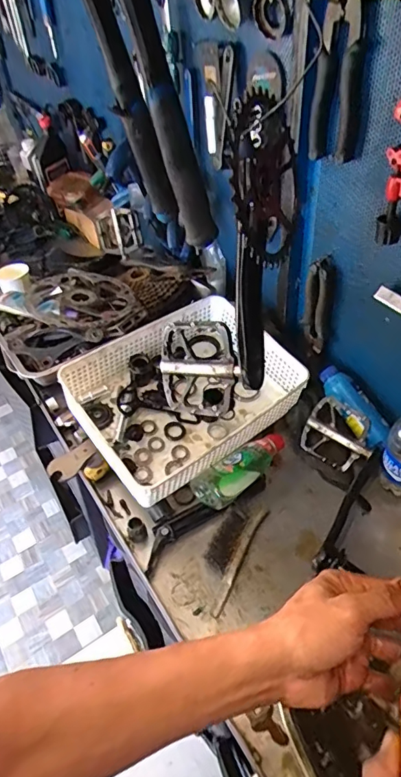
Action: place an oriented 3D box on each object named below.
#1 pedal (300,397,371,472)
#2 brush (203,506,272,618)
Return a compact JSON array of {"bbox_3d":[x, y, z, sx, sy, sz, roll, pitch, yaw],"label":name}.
[{"bbox_3d":[0.212,0.071,0.735,0.100,0.094,0.035,30,24,25],"label":"pedal"},{"bbox_3d":[0.040,0.218,0.651,0.046,0.026,0.161,18,49,22],"label":"brush"}]

